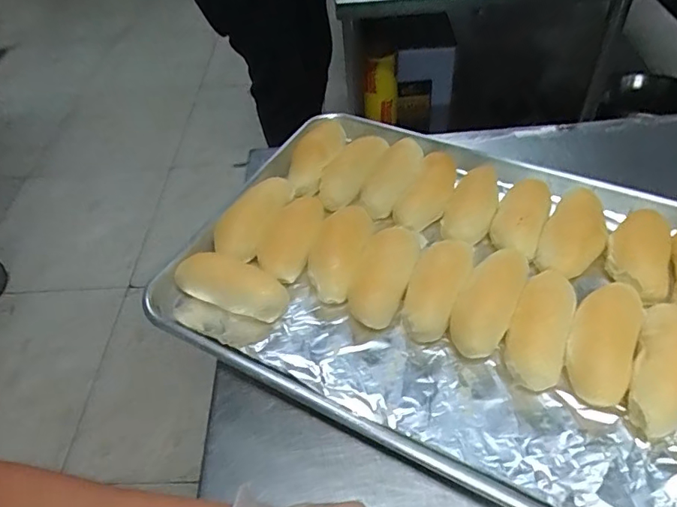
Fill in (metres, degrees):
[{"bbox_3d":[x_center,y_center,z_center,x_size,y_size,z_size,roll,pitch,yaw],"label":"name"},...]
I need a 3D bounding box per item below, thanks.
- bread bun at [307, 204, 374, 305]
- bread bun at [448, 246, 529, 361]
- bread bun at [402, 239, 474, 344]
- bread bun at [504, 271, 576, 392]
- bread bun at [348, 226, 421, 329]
[{"bbox_3d":[0.002,-0.005,0.473,0.050,0.033,0.102,13,51,16],"label":"bread bun"},{"bbox_3d":[0.122,0.041,0.423,0.042,0.026,0.106,21,54,22],"label":"bread bun"},{"bbox_3d":[0.084,0.031,0.441,0.040,0.029,0.098,18,52,20],"label":"bread bun"},{"bbox_3d":[0.158,0.059,0.406,0.041,0.028,0.099,16,52,18],"label":"bread bun"},{"bbox_3d":[0.042,0.017,0.448,0.044,0.033,0.095,15,51,17],"label":"bread bun"}]

